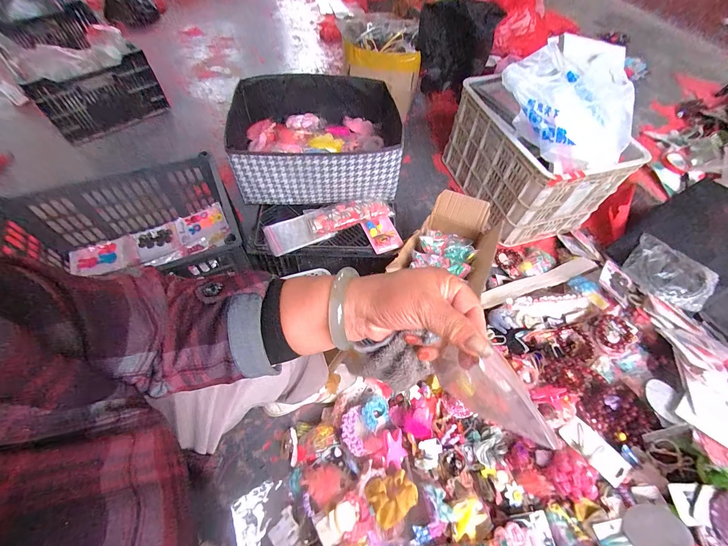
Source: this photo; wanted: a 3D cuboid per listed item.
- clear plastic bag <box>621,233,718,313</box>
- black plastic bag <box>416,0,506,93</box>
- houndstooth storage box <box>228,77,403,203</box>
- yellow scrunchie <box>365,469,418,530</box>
[{"bbox_3d":[0.852,-0.002,0.864,0.181,0.067,0.173,40,64,19],"label":"clear plastic bag"},{"bbox_3d":[0.345,-0.853,1.204,0.287,0.314,0.128,8,59,2],"label":"black plastic bag"},{"bbox_3d":[-0.134,-0.360,0.838,0.457,0.161,0.341,-3,59,-5],"label":"houndstooth storage box"},{"bbox_3d":[0.055,0.433,0.602,0.089,0.052,0.074,-24,63,-17],"label":"yellow scrunchie"}]

